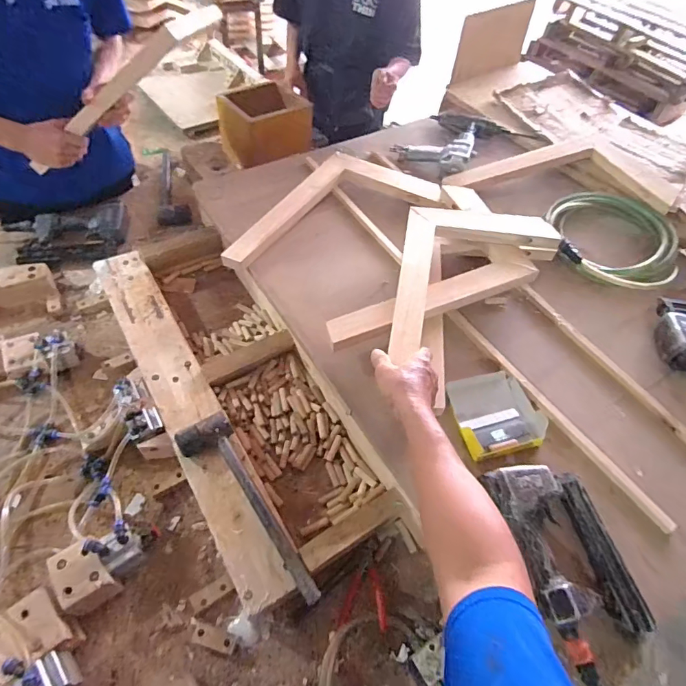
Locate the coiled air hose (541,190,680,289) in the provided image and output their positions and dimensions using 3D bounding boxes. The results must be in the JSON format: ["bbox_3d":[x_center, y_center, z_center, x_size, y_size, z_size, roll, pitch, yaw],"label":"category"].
[{"bbox_3d":[0.611,-0.244,1.017,0.296,0.056,0.299,23,54,12],"label":"coiled air hose"}]

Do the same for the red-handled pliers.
[{"bbox_3d":[0.038,0.376,0.700,0.070,0.013,0.123,9,53,2],"label":"red-handled pliers"}]

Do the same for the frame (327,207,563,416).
[{"bbox_3d":[0.212,-0.120,0.861,0.535,0.079,0.283,-34,63,-27],"label":"frame"}]

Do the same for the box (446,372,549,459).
[{"bbox_3d":[0.255,0.120,0.765,0.149,0.041,0.156,-10,55,-12],"label":"box"}]

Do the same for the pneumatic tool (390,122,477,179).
[{"bbox_3d":[0.263,-0.553,1.221,0.212,0.055,0.225,24,55,12],"label":"pneumatic tool"}]

